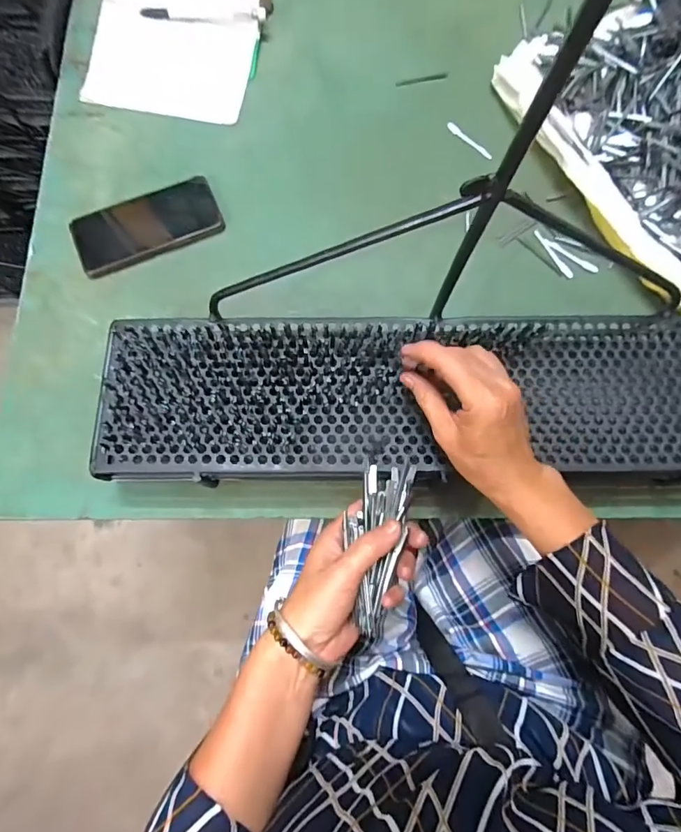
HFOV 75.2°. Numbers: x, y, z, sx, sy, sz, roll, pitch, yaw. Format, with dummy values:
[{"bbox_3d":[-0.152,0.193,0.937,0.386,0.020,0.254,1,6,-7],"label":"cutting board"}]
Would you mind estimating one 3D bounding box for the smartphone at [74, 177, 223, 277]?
[{"bbox_3d":[-0.218,-0.215,0.499,0.160,0.015,0.072,-24,78,-7],"label":"smartphone"}]

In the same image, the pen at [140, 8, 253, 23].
[{"bbox_3d":[-0.181,-0.503,0.559,0.138,0.013,0.013,4,76,0],"label":"pen"}]

